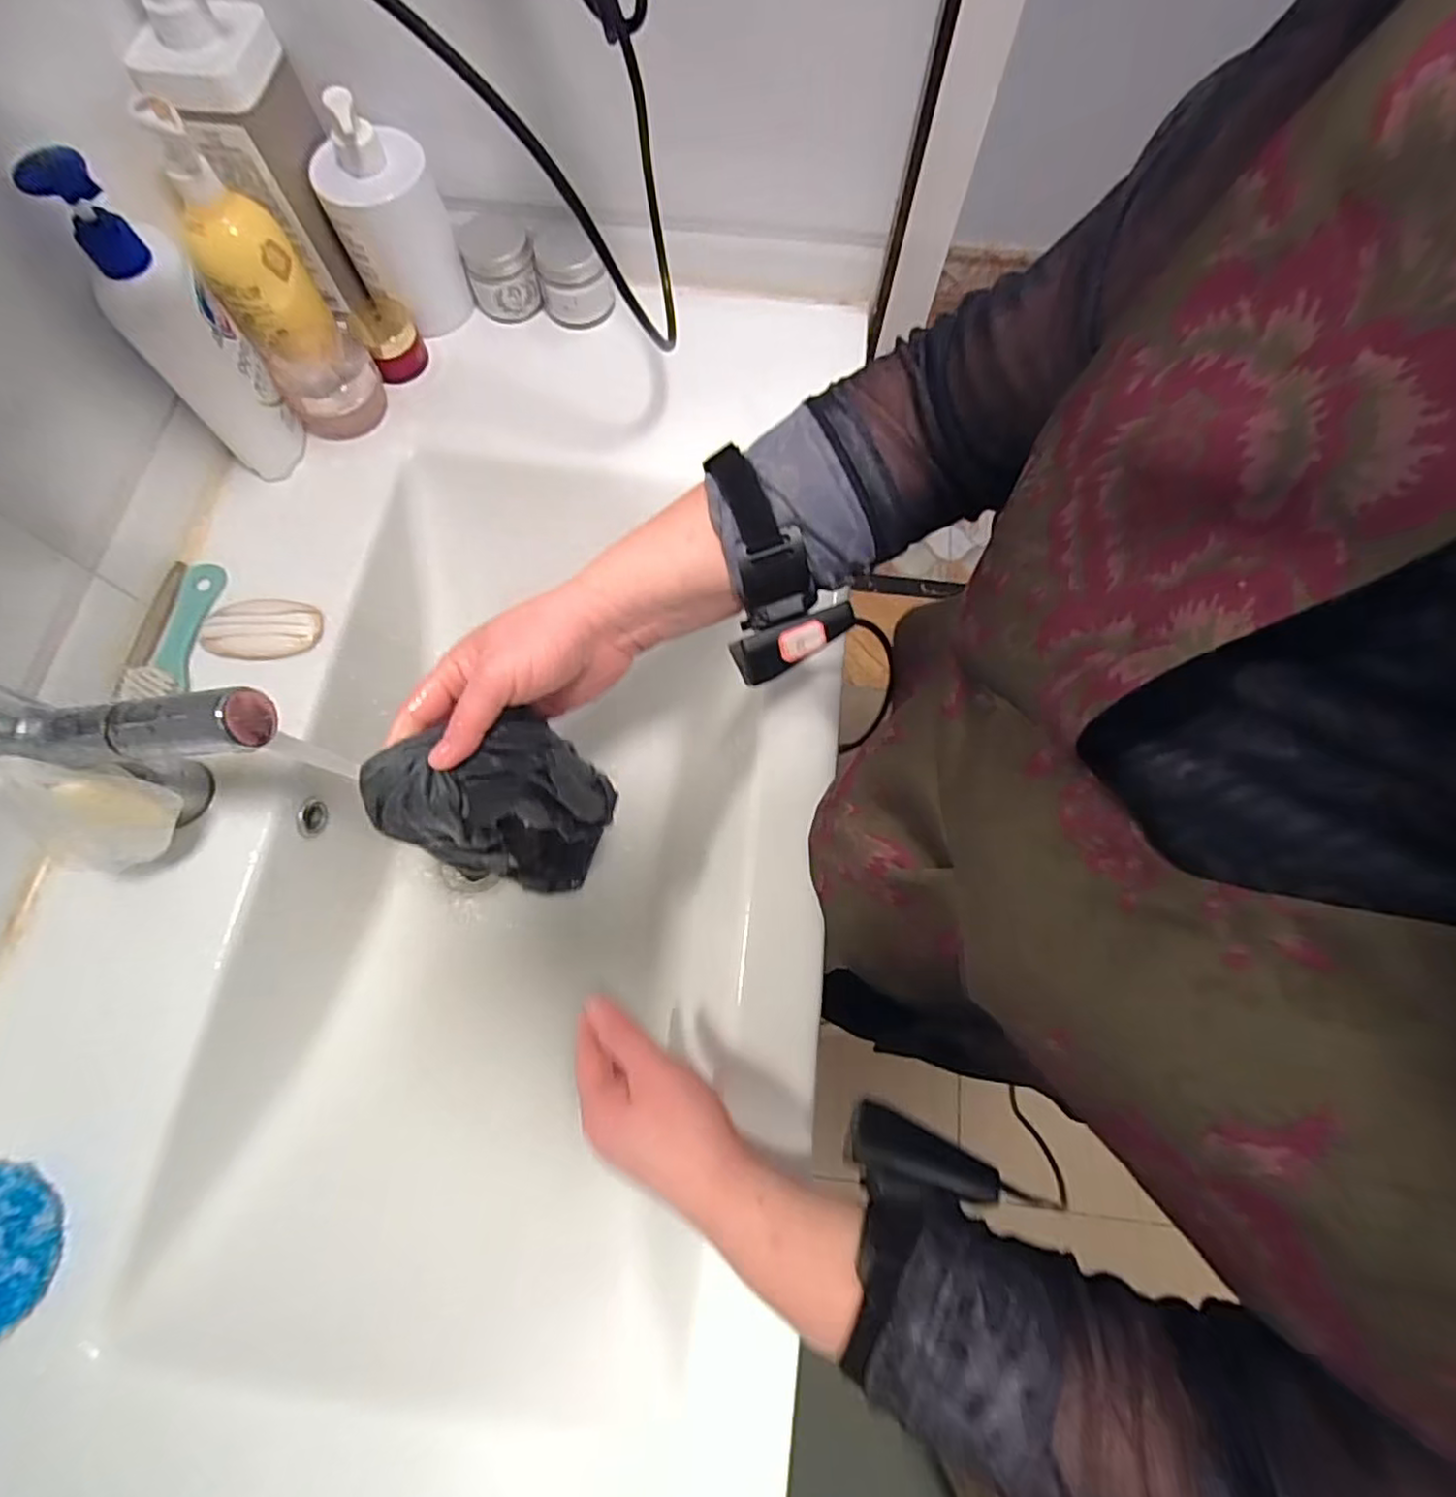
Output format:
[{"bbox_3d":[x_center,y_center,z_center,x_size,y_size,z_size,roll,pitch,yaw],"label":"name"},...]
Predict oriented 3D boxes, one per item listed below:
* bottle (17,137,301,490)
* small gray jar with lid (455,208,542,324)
[{"bbox_3d":[-0.366,-0.280,0.452,0.063,0.200,0.067,-41,77,-12],"label":"bottle"},{"bbox_3d":[-0.191,-0.405,0.562,0.059,0.065,0.061,-13,73,-4],"label":"small gray jar with lid"}]

